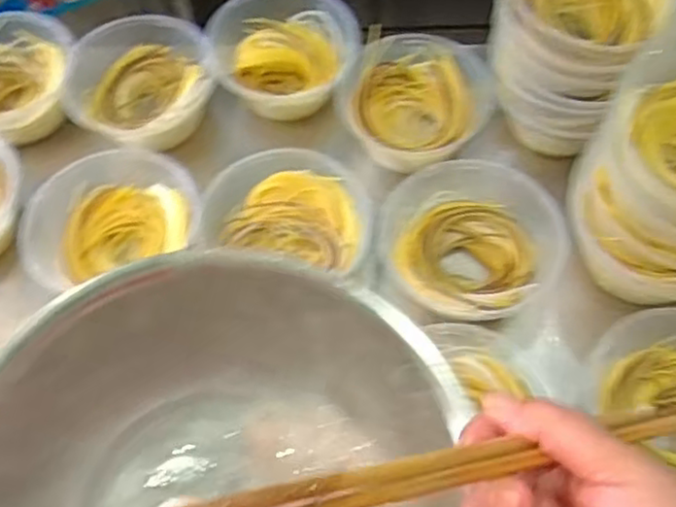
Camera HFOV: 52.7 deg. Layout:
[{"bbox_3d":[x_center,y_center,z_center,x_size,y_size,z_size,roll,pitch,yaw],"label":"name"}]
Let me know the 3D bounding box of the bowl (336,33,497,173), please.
[{"bbox_3d":[0.082,-0.165,0.759,0.161,0.076,0.137,-3,59,1],"label":"bowl"}]

